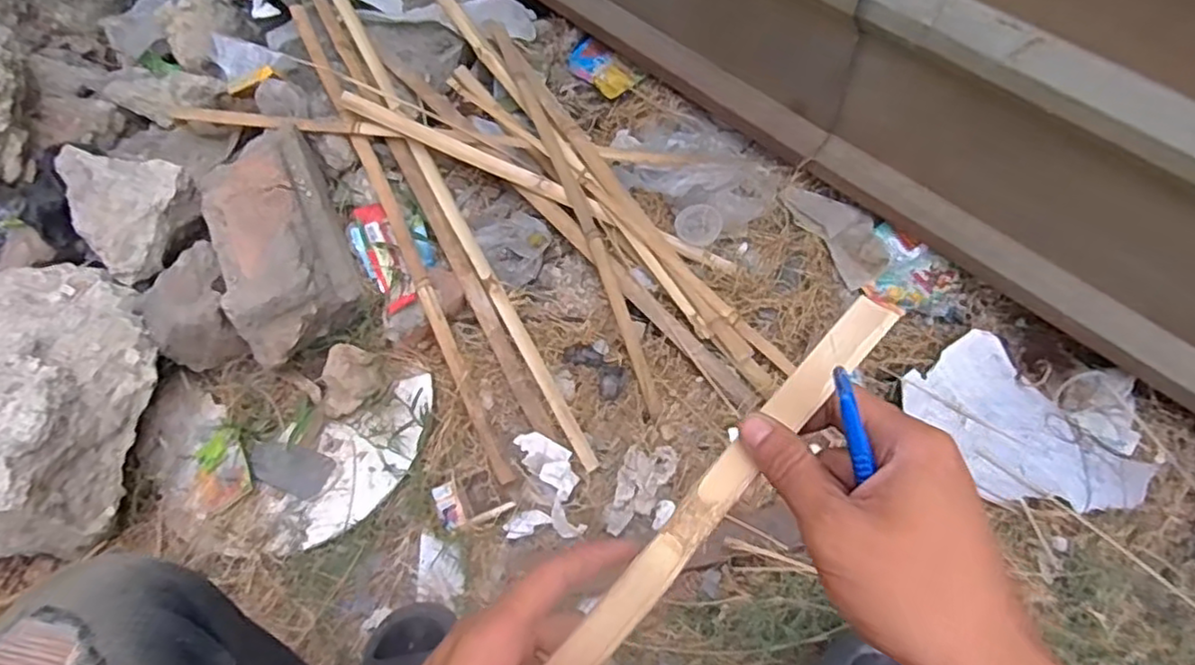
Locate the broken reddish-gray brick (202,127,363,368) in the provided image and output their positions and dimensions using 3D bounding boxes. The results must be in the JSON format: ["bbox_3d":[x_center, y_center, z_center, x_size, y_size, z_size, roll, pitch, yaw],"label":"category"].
[{"bbox_3d":[-0.440,-0.124,0.923,0.152,0.129,0.333,-23,62,-10],"label":"broken reddish-gray brick"}]

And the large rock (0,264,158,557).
[{"bbox_3d":[-0.681,0.065,0.787,0.270,0.161,0.345,9,61,7],"label":"large rock"}]

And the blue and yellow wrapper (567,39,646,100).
[{"bbox_3d":[0.007,-0.481,1.205,0.079,0.015,0.150,-39,66,-18],"label":"blue and yellow wrapper"}]

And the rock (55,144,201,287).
[{"bbox_3d":[-0.677,-0.161,0.928,0.161,0.097,0.162,11,62,8],"label":"rock"}]

